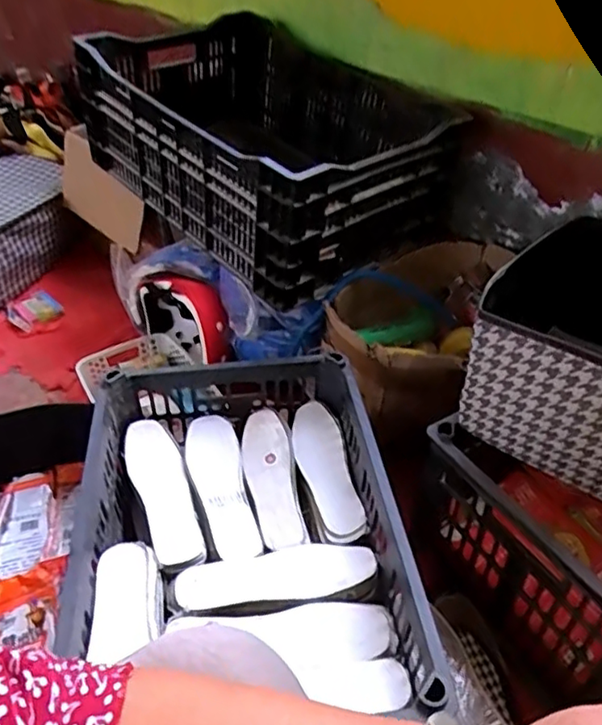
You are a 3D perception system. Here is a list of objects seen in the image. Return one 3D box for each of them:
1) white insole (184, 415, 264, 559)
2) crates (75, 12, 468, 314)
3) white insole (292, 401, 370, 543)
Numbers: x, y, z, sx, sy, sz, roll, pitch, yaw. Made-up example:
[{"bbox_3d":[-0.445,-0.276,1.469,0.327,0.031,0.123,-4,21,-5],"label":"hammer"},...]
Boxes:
[{"bbox_3d":[-0.107,0.155,0.788,0.068,0.021,0.228,-10,44,-12],"label":"white insole"},{"bbox_3d":[-0.072,-0.393,1.069,0.421,0.254,0.576,-31,52,-30],"label":"crates"},{"bbox_3d":[0.032,0.141,0.810,0.063,0.031,0.222,-6,43,-9],"label":"white insole"}]

